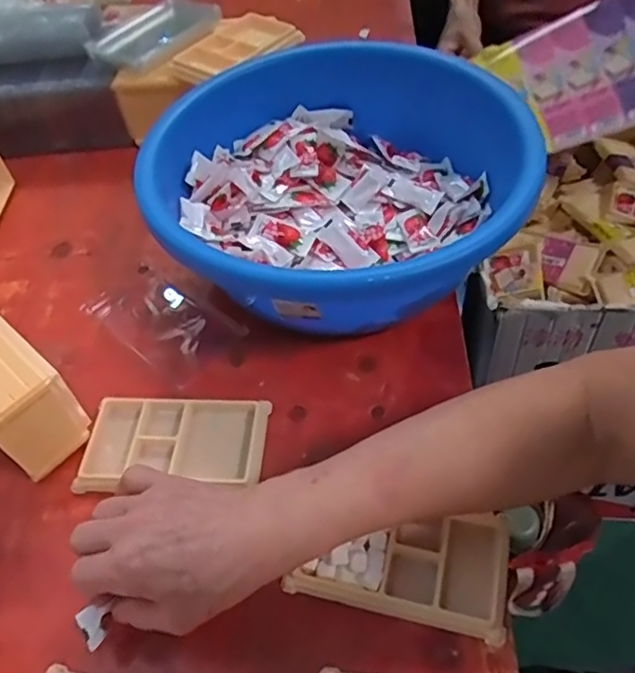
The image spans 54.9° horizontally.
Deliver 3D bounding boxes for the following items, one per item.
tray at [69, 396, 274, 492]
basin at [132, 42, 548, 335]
[{"bbox_3d":[-0.108,0.081,0.464,0.135,0.013,0.072,0,52,5],"label":"tray"},{"bbox_3d":[0.018,-0.117,0.536,0.280,0.123,0.291,-2,52,3],"label":"basin"}]

